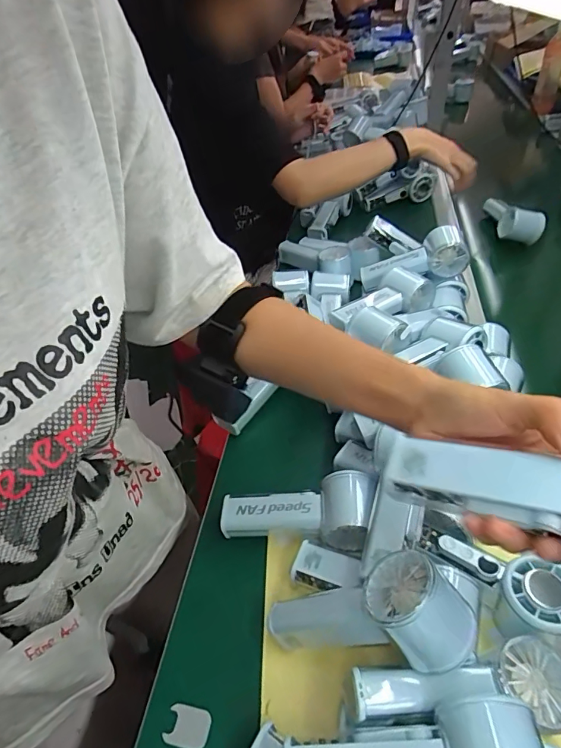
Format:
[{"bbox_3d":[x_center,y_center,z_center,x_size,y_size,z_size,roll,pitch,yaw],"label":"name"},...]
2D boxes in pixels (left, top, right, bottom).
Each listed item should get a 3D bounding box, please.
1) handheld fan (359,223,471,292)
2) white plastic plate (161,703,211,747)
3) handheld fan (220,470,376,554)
[{"bbox_3d":[0.198,-0.165,0.660,0.149,0.047,0.062,-15,42,16],"label":"handheld fan"},{"bbox_3d":[-0.072,0.274,0.346,0.035,0.004,0.025,7,46,12],"label":"white plastic plate"},{"bbox_3d":[0.015,0.131,0.444,0.144,0.050,0.074,5,45,10],"label":"handheld fan"}]

